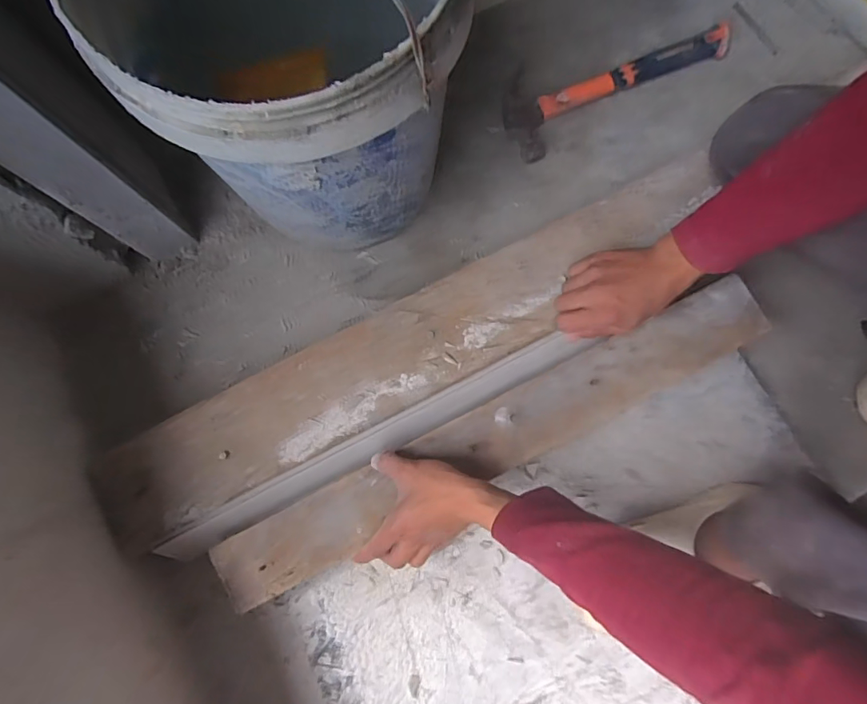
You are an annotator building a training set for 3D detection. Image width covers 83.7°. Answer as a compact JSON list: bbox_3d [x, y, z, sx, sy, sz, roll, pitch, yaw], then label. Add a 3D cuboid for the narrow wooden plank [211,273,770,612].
[{"bbox_3d":[0.073,0.089,0.524,0.638,0.014,0.082,-27,79,-4],"label":"narrow wooden plank"}]

